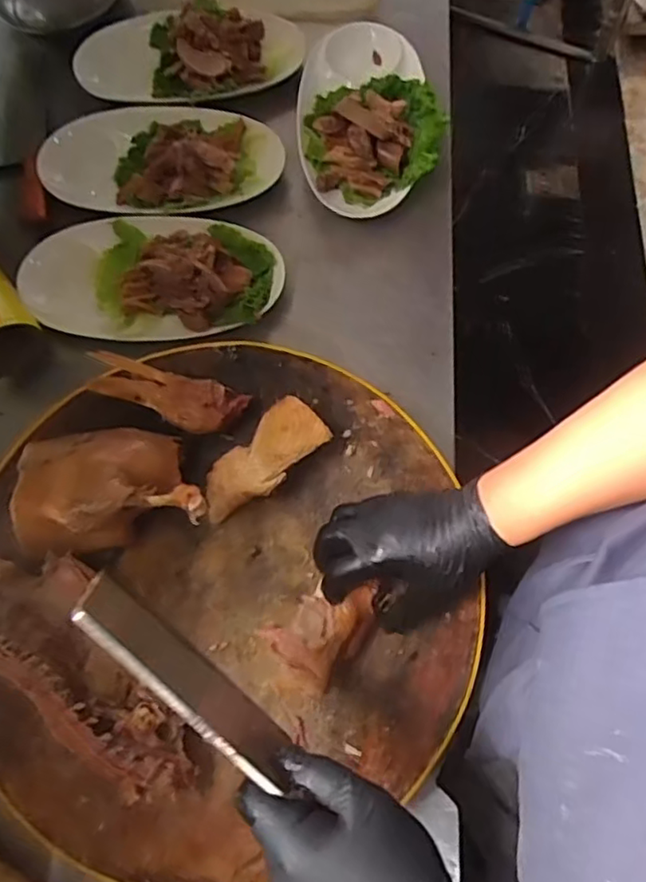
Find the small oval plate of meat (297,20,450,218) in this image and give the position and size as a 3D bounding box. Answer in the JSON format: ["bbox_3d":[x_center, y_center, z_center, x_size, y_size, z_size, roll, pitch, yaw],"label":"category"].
[{"bbox_3d":[0.058,-0.417,0.816,0.174,0.068,0.293,-2,70,2],"label":"small oval plate of meat"}]

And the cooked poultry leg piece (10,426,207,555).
[{"bbox_3d":[-0.188,0.028,0.554,0.171,0.073,0.118,-8,70,0],"label":"cooked poultry leg piece"}]

